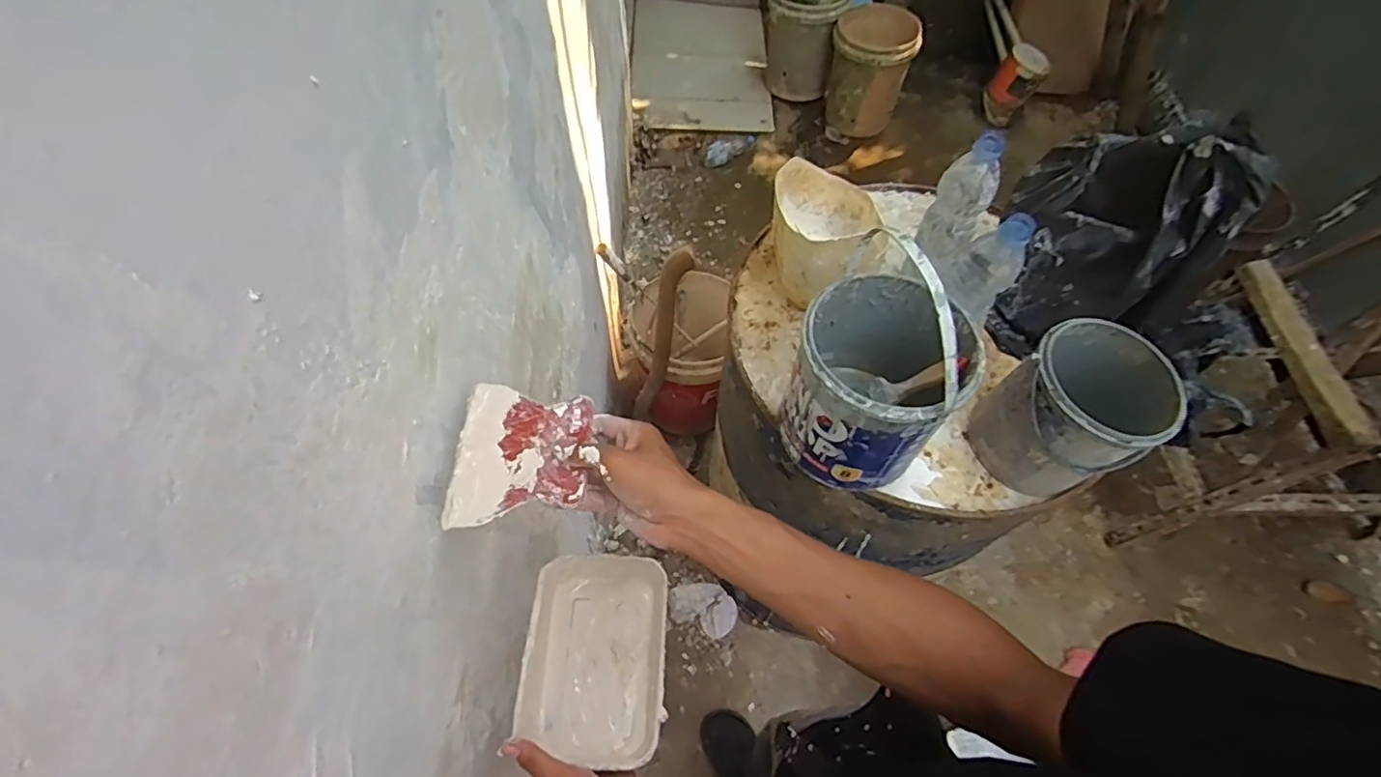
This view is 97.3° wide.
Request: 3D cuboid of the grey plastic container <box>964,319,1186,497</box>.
[{"bbox_3d":[0.443,0.024,0.709,0.154,0.166,0.156,0,59,-1],"label":"grey plastic container"}]

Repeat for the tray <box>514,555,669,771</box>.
[{"bbox_3d":[-0.086,0.242,0.556,0.126,0.044,0.170,1,59,0],"label":"tray"}]

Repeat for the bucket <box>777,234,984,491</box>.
[{"bbox_3d":[0.206,-0.032,0.652,0.167,0.272,0.179,0,59,-1],"label":"bucket"}]

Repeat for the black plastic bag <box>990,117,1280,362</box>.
[{"bbox_3d":[0.529,-0.189,0.790,0.201,0.266,0.177,-13,60,-8],"label":"black plastic bag"}]

